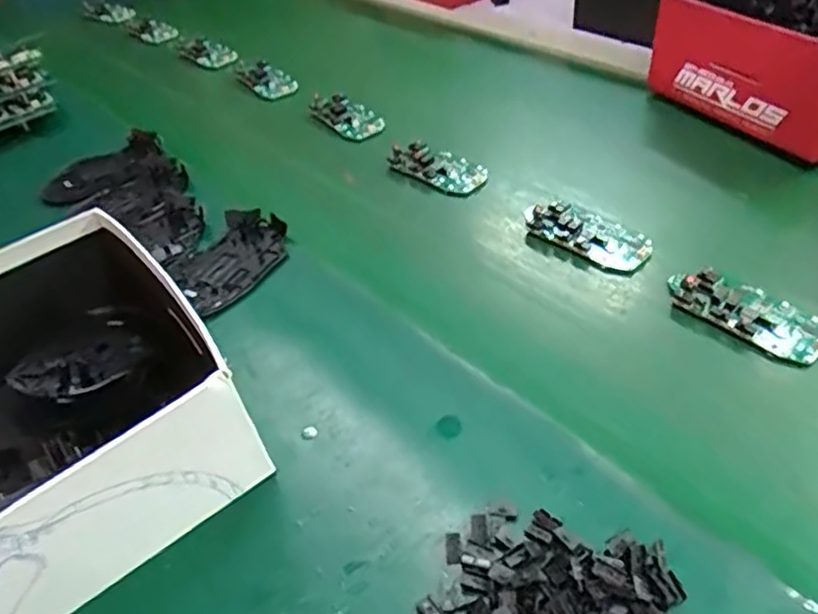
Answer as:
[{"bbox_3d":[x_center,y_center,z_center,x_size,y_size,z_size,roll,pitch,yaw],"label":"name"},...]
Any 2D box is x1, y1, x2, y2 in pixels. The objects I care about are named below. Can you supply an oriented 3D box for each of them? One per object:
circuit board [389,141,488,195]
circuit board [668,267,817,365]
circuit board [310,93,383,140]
[{"bbox_3d":[0.026,-0.126,0.583,0.088,0.013,0.041,24,52,29],"label":"circuit board"},{"bbox_3d":[0.215,0.002,0.418,0.094,0.012,0.043,32,56,34],"label":"circuit board"},{"bbox_3d":[-0.066,-0.195,0.672,0.043,0.014,0.093,-35,50,-26],"label":"circuit board"}]

